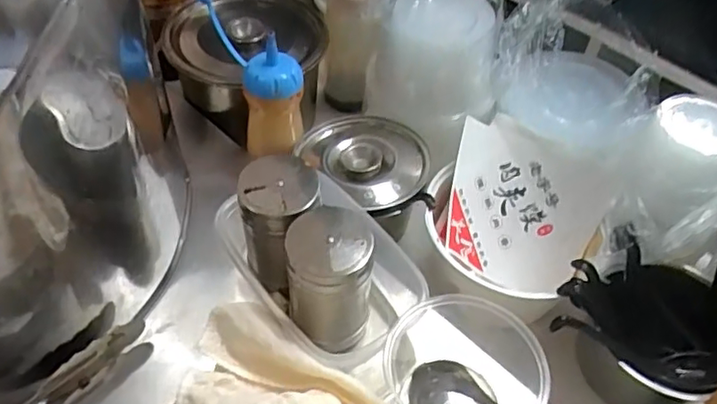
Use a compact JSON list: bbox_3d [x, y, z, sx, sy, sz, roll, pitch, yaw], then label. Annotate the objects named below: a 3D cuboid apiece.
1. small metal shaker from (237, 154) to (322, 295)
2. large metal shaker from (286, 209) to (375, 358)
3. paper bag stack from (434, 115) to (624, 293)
[{"bbox_3d":[-0.063,0.018,0.500,0.059,0.099,0.063,2,50,-2],"label":"small metal shaker"},{"bbox_3d":[-0.022,0.060,0.463,0.065,0.097,0.073,-2,50,-6],"label":"large metal shaker"},{"bbox_3d":[0.158,0.001,0.580,0.145,0.049,0.151,22,83,1],"label":"paper bag stack"}]

